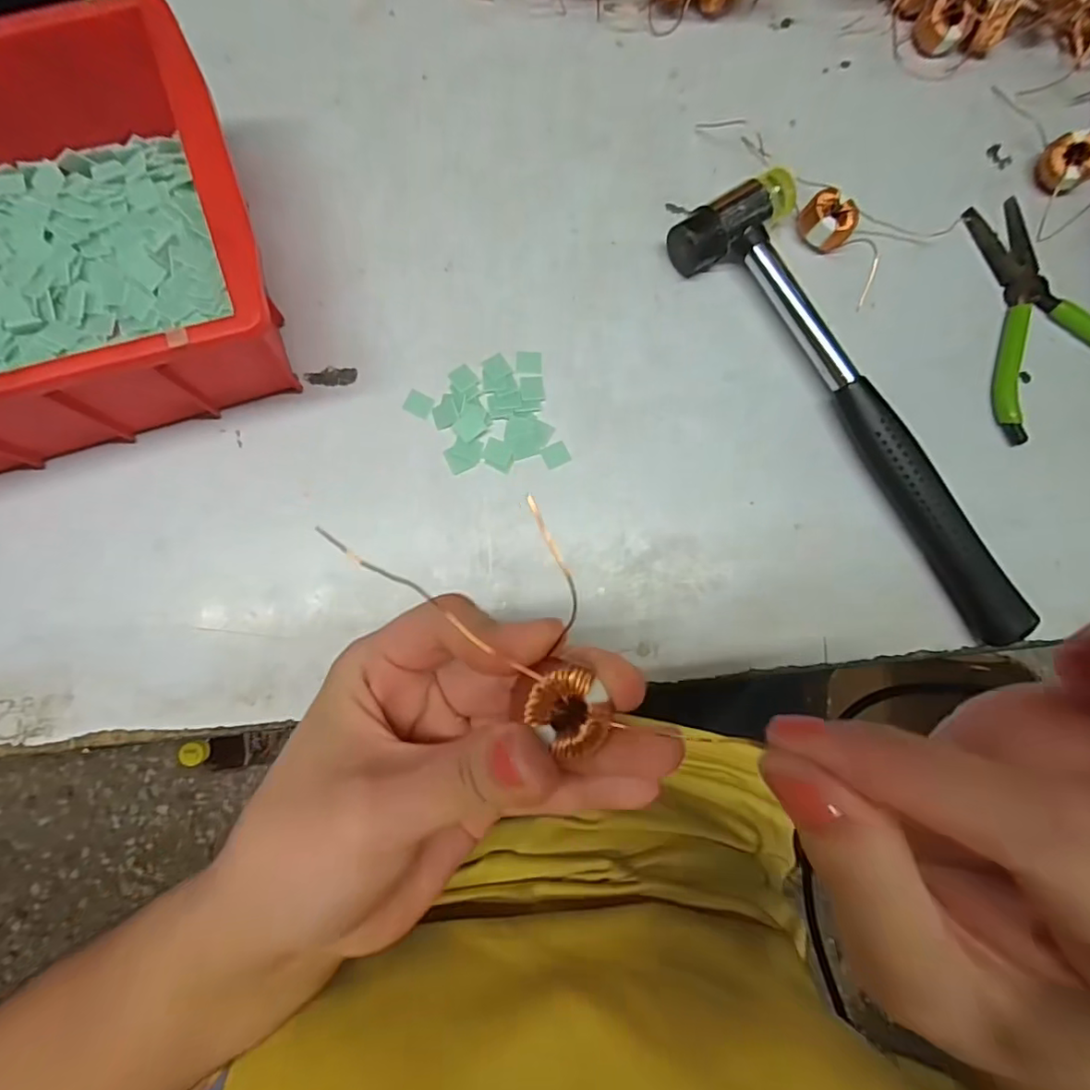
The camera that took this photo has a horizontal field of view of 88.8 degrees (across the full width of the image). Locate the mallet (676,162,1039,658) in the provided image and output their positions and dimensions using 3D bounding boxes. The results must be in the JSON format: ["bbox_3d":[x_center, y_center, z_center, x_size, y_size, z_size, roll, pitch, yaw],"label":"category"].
[{"bbox_3d":[0.146,-0.060,0.254,0.057,0.022,0.233,-34,88,-7],"label":"mallet"}]

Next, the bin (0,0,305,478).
[{"bbox_3d":[-0.205,-0.100,0.208,0.192,0.068,0.126,-20,86,-6],"label":"bin"}]

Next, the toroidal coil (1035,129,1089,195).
[{"bbox_3d":[0.261,-0.190,0.278,0.022,0.020,0.024,0,84,-3],"label":"toroidal coil"}]

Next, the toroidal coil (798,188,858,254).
[{"bbox_3d":[0.136,-0.155,0.267,0.021,0.016,0.024,-44,89,-7],"label":"toroidal coil"}]

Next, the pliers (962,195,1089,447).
[{"bbox_3d":[0.249,-0.114,0.273,0.073,0.009,0.119,-8,85,-6],"label":"pliers"}]

